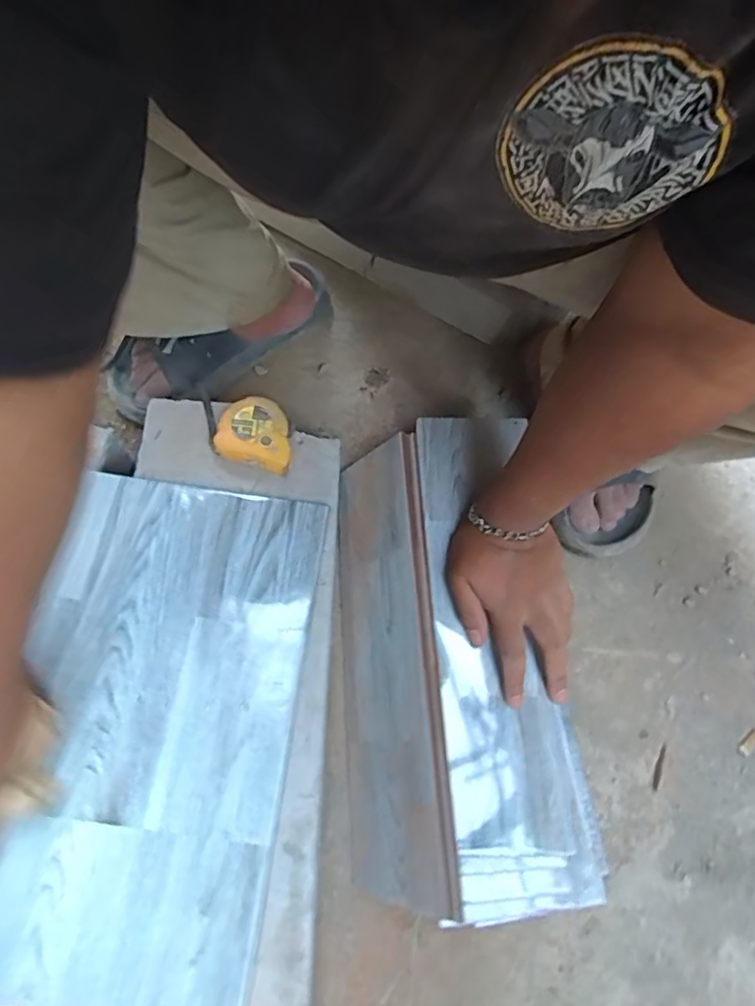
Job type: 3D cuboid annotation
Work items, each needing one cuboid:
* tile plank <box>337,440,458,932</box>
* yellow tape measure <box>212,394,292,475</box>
[{"bbox_3d":[0.005,0.131,0.510,0.013,0.126,0.389,14,63,-37],"label":"tile plank"},{"bbox_3d":[-0.115,-0.065,0.539,0.071,0.034,0.062,17,69,4],"label":"yellow tape measure"}]

